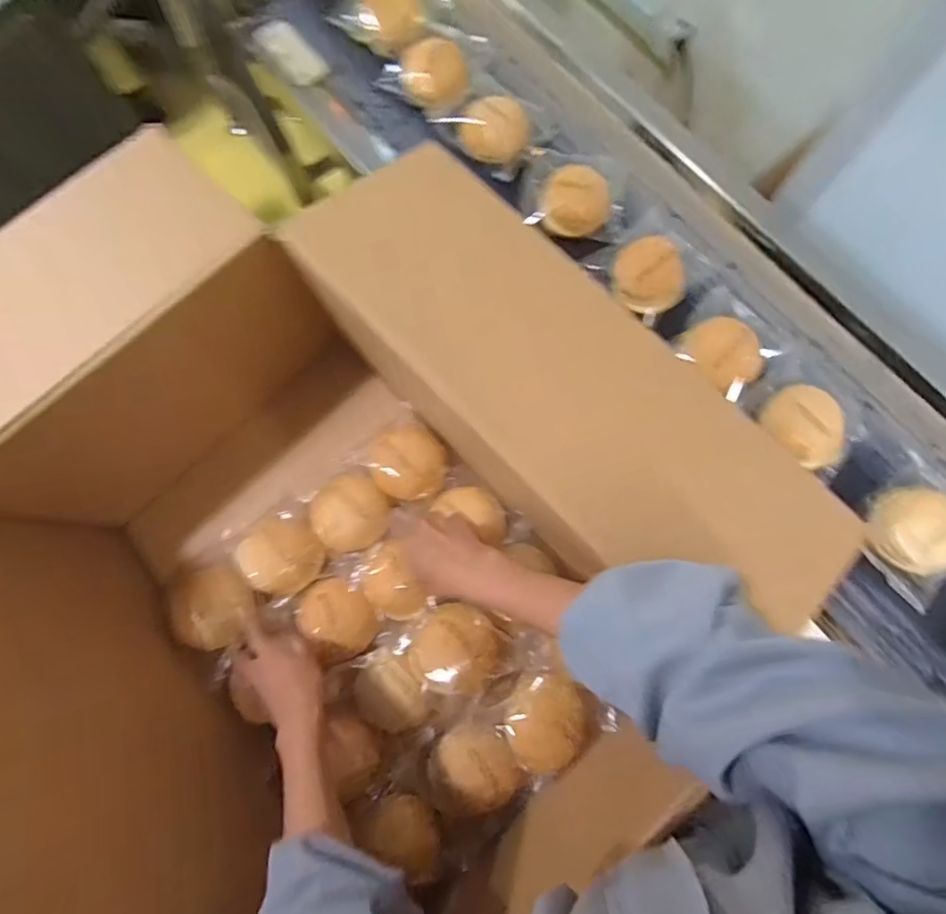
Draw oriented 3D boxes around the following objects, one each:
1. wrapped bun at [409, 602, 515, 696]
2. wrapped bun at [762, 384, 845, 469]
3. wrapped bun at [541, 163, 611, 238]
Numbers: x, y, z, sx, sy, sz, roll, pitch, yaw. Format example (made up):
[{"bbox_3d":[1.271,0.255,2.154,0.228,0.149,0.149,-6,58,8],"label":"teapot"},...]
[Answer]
[{"bbox_3d":[-0.016,0.224,0.575,0.100,0.040,0.099,0,78,1],"label":"wrapped bun"},{"bbox_3d":[0.418,-0.040,0.633,0.086,0.041,0.100,-32,79,-6],"label":"wrapped bun"},{"bbox_3d":[0.147,-0.364,0.707,0.094,0.042,0.090,0,78,1],"label":"wrapped bun"}]

